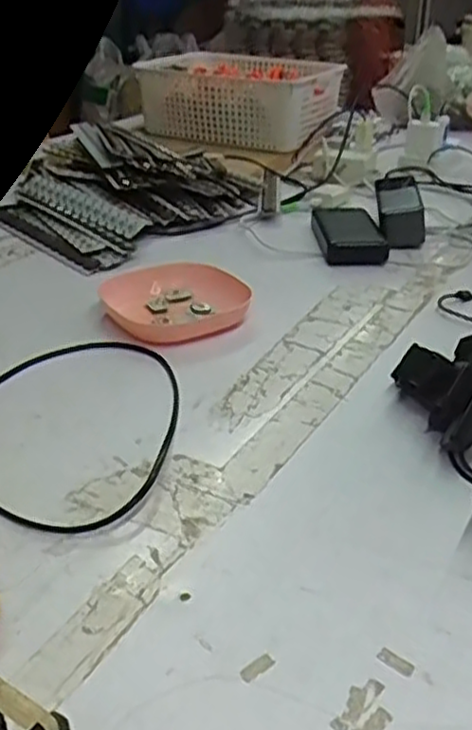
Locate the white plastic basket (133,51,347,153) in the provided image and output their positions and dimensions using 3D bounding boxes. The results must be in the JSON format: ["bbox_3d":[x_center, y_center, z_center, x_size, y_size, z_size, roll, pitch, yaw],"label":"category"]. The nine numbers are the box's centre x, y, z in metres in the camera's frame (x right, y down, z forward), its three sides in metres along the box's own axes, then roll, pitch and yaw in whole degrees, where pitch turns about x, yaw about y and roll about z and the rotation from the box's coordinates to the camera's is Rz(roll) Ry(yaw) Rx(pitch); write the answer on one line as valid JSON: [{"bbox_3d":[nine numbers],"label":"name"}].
[{"bbox_3d":[0.018,-0.566,1.511,0.359,0.116,0.344,15,33,24],"label":"white plastic basket"}]

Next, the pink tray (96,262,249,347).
[{"bbox_3d":[-0.068,-0.067,0.725,0.135,0.023,0.147,-21,36,-33],"label":"pink tray"}]

